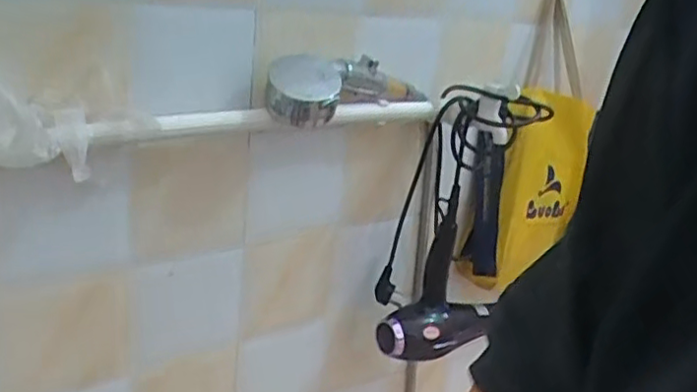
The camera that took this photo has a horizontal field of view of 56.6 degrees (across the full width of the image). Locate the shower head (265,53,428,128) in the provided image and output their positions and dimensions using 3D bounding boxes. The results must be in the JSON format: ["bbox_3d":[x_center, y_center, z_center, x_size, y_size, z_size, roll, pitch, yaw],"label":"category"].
[{"bbox_3d":[0.010,-0.140,0.818,0.060,0.070,0.269,21,24,35],"label":"shower head"}]

